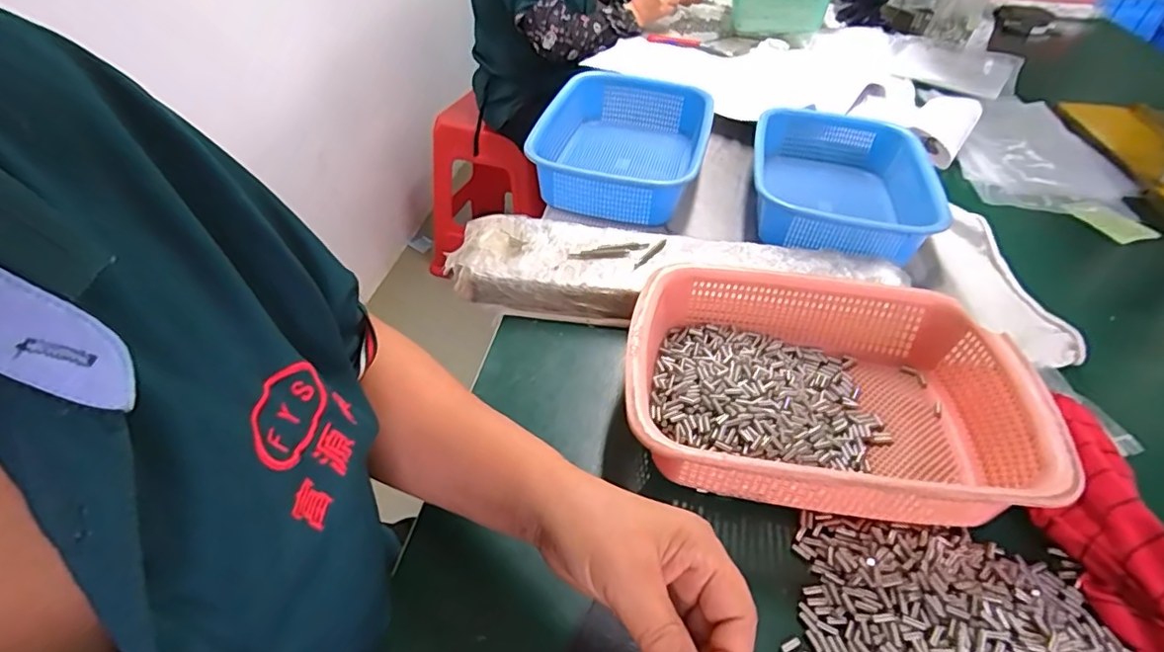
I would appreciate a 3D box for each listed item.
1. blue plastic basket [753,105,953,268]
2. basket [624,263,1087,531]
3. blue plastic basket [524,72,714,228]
[{"bbox_3d":[0.320,-0.166,0.709,0.213,0.087,0.287,11,44,9],"label":"blue plastic basket"},{"bbox_3d":[0.183,0.049,0.450,0.294,0.079,0.216,6,44,4],"label":"basket"},{"bbox_3d":[0.053,-0.234,0.748,0.195,0.091,0.272,14,45,11],"label":"blue plastic basket"}]

